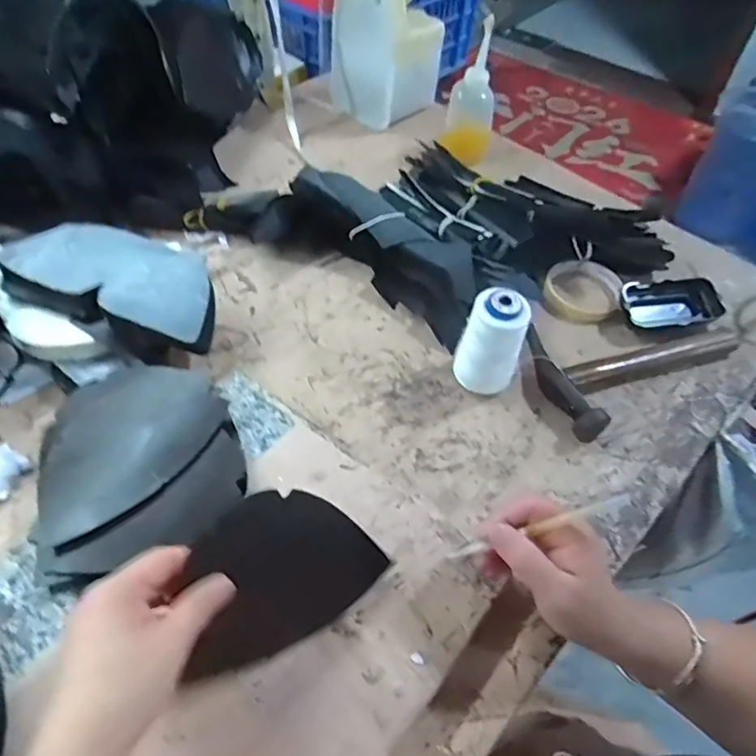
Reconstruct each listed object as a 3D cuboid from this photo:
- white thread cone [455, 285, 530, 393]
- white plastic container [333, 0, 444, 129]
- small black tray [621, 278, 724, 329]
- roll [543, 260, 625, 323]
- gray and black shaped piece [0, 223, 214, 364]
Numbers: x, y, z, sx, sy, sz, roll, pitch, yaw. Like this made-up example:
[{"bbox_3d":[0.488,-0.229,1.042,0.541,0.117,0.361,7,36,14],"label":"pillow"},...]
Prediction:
[{"bbox_3d":[0.103,-0.032,0.513,0.053,0.096,0.044,29,57,18],"label":"white thread cone"},{"bbox_3d":[0.015,-0.486,0.796,0.133,0.206,0.116,-30,59,-23],"label":"white plastic container"},{"bbox_3d":[0.316,-0.079,0.608,0.108,0.029,0.059,-3,53,-5],"label":"small black tray"},{"bbox_3d":[0.232,-0.101,0.638,0.084,0.027,0.084,1,52,-1],"label":"roll"},{"bbox_3d":[-0.249,-0.094,0.545,0.209,0.042,0.112,20,54,13],"label":"gray and black shaped piece"}]

